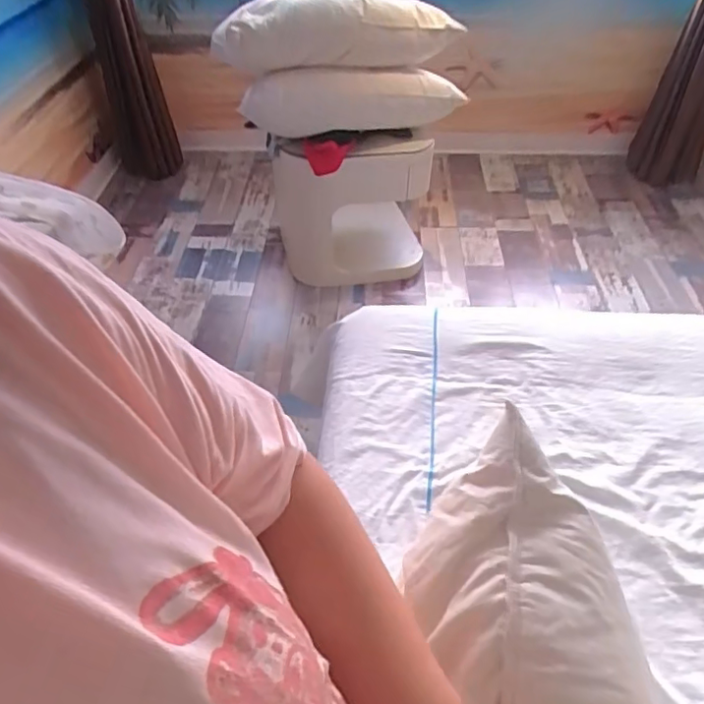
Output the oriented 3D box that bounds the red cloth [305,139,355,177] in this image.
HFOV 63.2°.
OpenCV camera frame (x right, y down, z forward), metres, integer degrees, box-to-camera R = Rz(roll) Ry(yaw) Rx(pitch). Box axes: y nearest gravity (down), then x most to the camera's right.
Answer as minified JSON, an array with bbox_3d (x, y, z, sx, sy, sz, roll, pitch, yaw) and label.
[{"bbox_3d":[-0.075,-0.594,1.744,0.164,0.105,0.048,14,49,15],"label":"red cloth"}]

